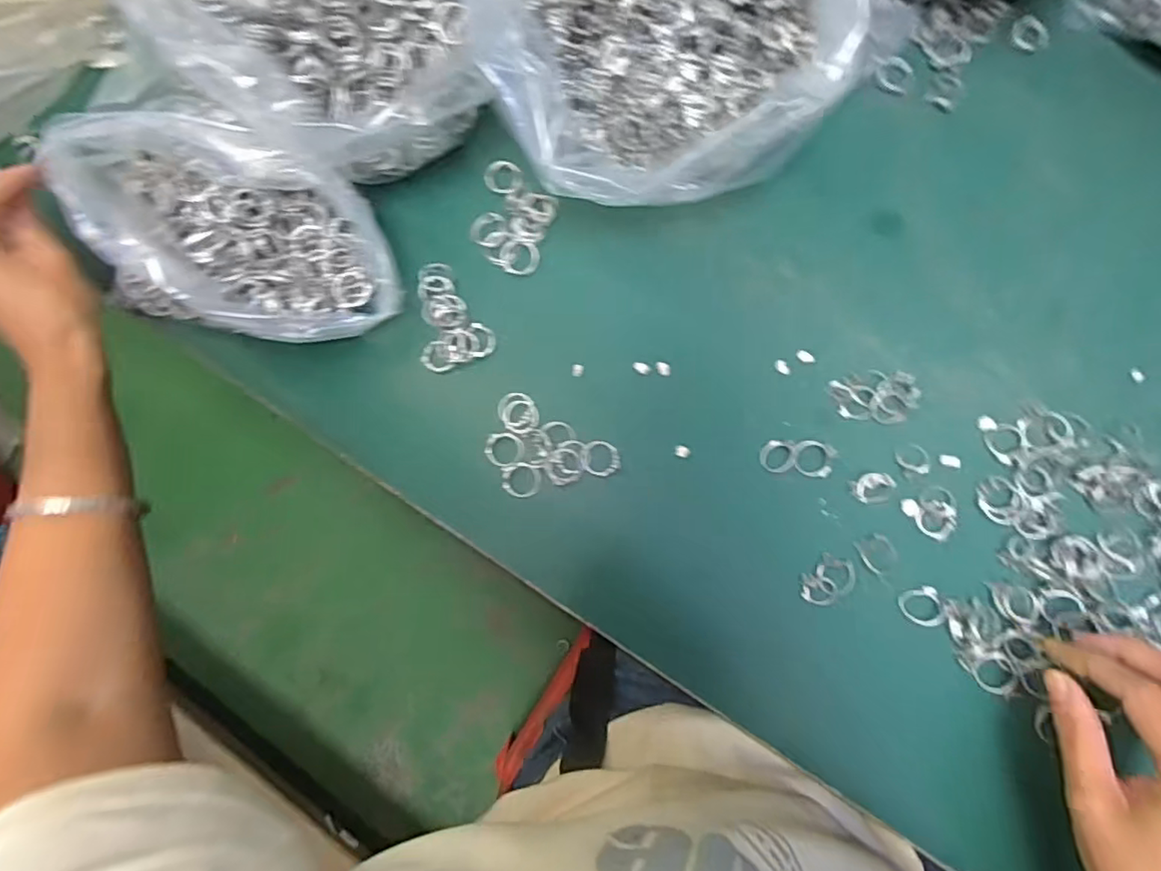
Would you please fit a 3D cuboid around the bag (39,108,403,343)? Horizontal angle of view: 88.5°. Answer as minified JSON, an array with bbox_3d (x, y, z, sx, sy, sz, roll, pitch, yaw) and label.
[{"bbox_3d":[-0.194,-0.113,0.337,0.155,0.102,0.103,16,84,7],"label":"bag"}]

